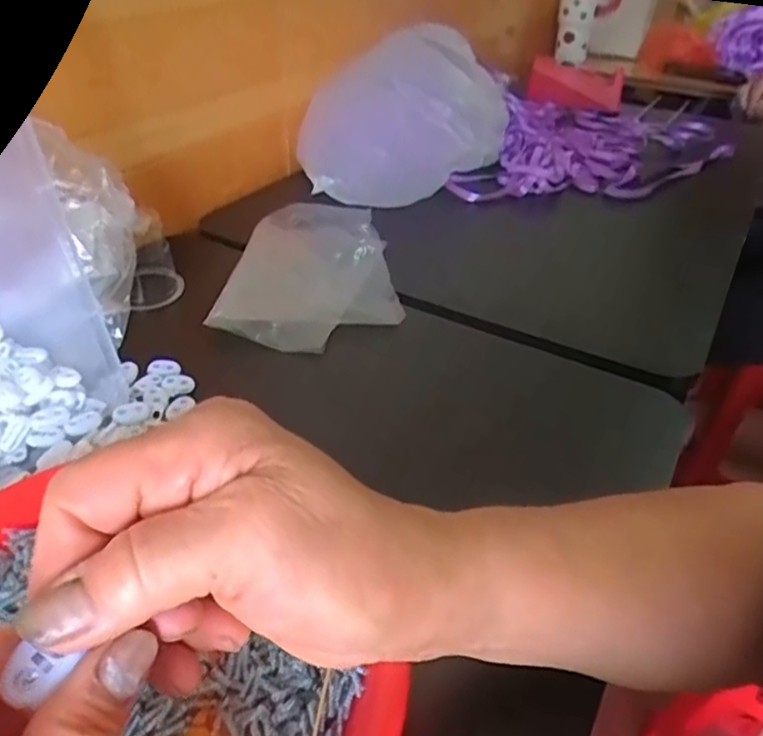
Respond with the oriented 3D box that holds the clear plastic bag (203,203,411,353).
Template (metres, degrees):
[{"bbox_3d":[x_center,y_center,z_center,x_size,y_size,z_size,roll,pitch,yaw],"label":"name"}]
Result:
[{"bbox_3d":[-0.054,-0.093,0.582,0.141,0.029,0.218,5,37,2],"label":"clear plastic bag"}]

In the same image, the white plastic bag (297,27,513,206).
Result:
[{"bbox_3d":[0.028,-0.280,0.734,0.245,0.132,0.128,-21,43,-29],"label":"white plastic bag"}]

